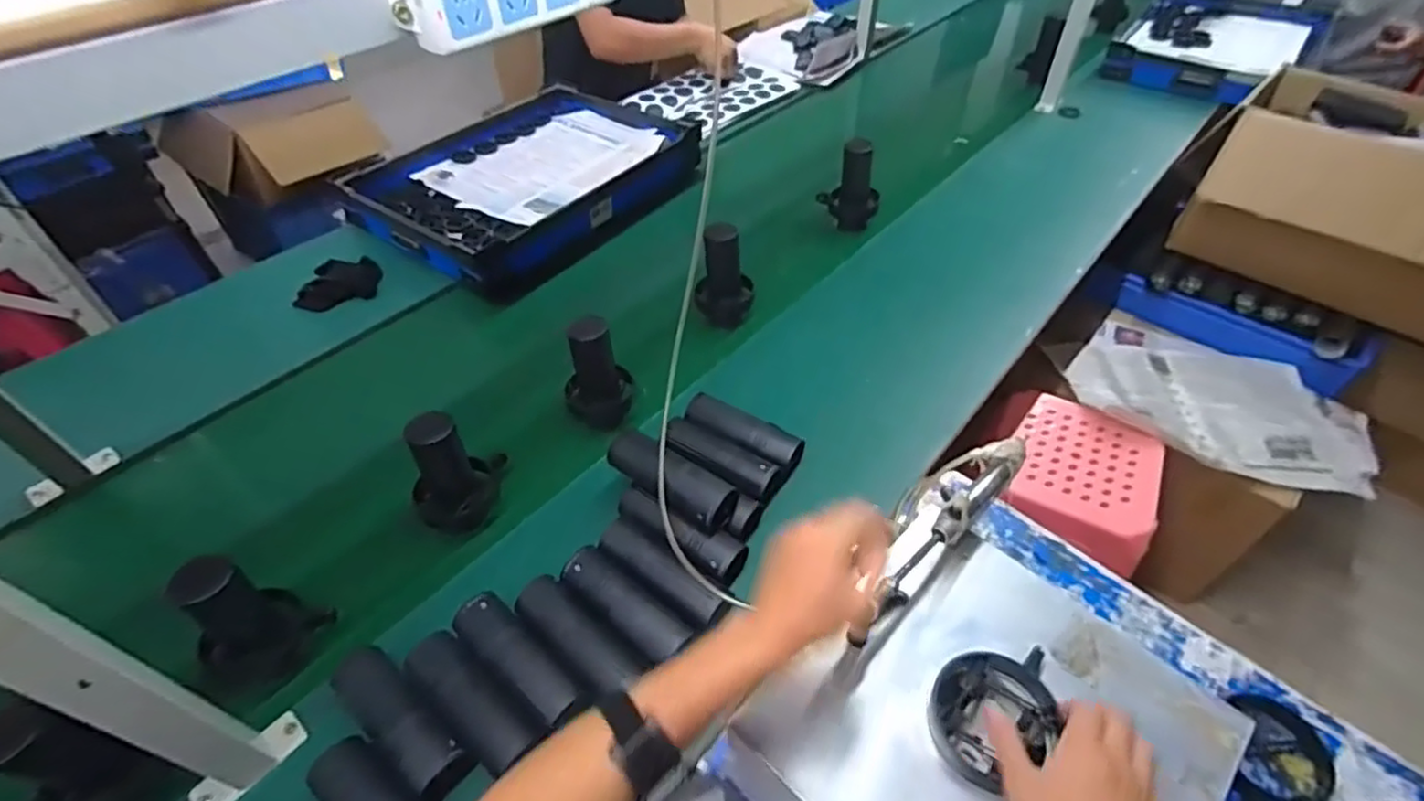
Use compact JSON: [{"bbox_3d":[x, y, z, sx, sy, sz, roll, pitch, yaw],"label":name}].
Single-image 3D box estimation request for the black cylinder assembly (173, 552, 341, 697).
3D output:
[{"bbox_3d":[-0.483,0.220,0.663,0.092,0.148,0.108,23,51,21],"label":"black cylinder assembly"}]

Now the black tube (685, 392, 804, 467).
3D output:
[{"bbox_3d":[0.038,0.035,0.877,0.165,0.035,0.044,26,53,23],"label":"black tube"}]

